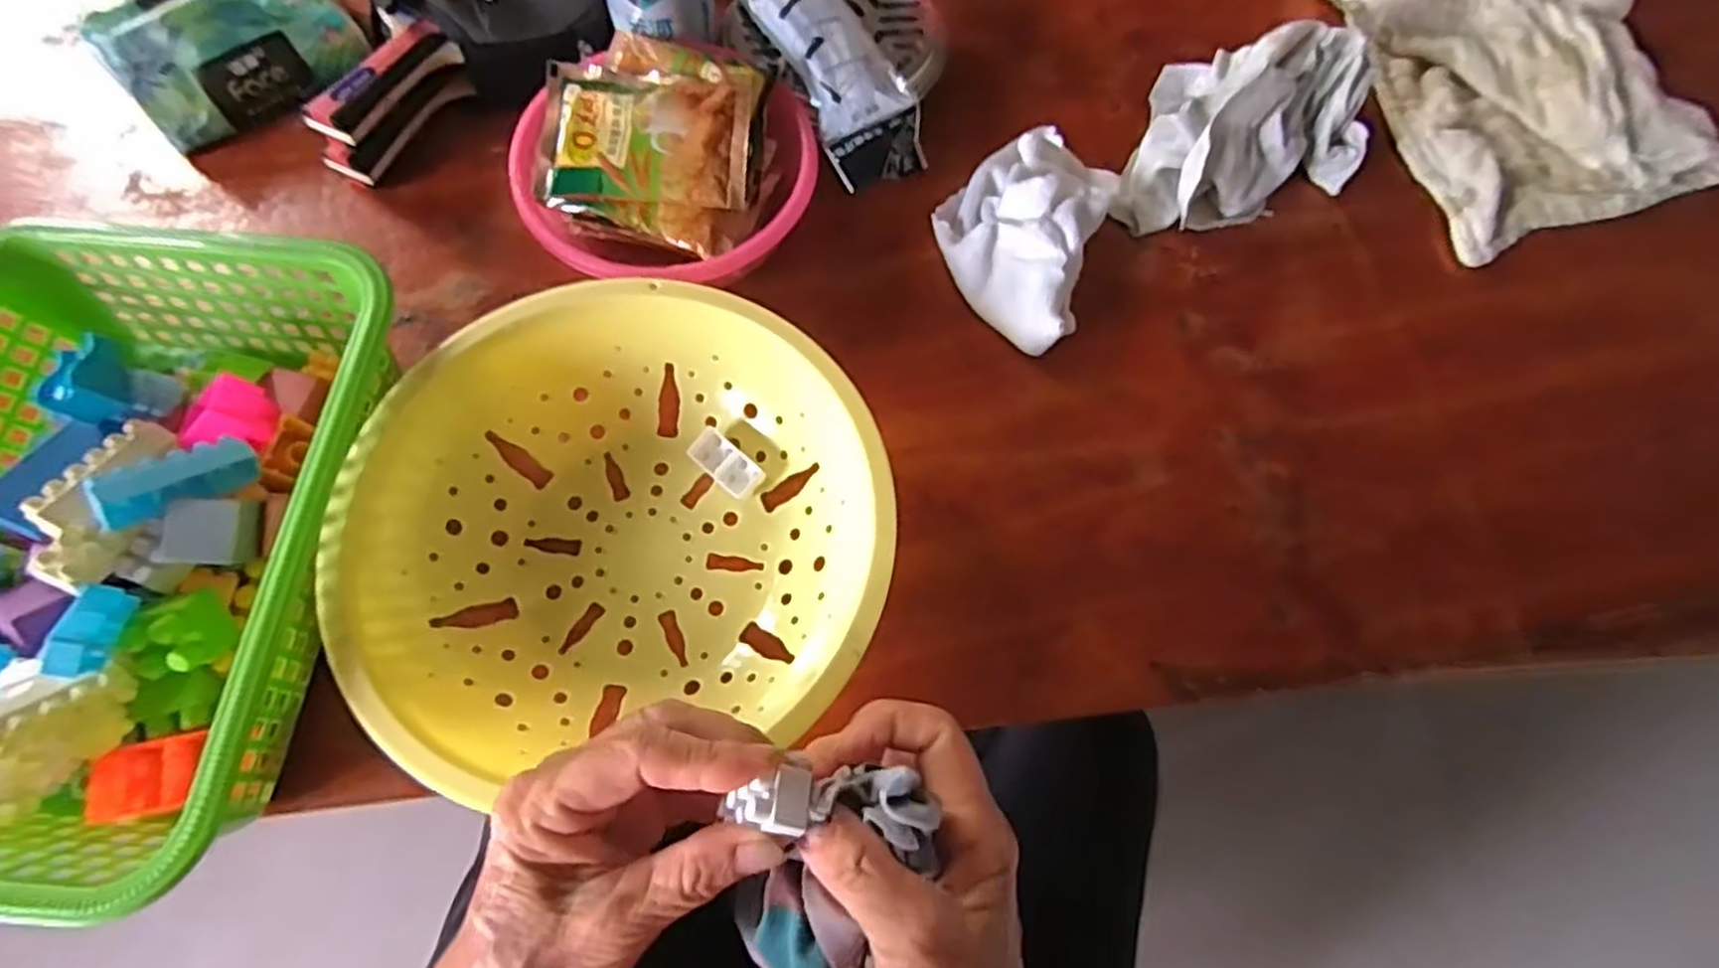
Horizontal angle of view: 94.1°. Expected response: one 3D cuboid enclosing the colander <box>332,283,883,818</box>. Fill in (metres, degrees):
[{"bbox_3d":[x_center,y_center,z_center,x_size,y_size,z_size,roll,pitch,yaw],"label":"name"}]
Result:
[{"bbox_3d":[-0.115,0.014,0.399,0.242,0.065,0.229,-11,68,-5],"label":"colander"}]

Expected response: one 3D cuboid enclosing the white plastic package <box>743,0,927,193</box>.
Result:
[{"bbox_3d":[-0.030,-0.278,0.495,0.060,0.026,0.224,-25,72,-10],"label":"white plastic package"}]

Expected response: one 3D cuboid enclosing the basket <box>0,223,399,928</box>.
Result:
[{"bbox_3d":[-0.347,0.027,0.378,0.227,0.079,0.291,7,68,2],"label":"basket"}]

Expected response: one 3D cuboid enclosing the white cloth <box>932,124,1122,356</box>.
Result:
[{"bbox_3d":[0.098,-0.162,0.479,0.098,0.047,0.164,19,69,7],"label":"white cloth"}]

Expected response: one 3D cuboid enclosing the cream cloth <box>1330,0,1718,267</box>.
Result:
[{"bbox_3d":[0.447,-0.270,0.534,0.203,0.031,0.247,-9,68,-4],"label":"cream cloth"}]

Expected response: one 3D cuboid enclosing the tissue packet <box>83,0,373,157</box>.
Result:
[{"bbox_3d":[-0.389,-0.274,0.504,0.137,0.066,0.072,-29,71,-11],"label":"tissue packet"}]

